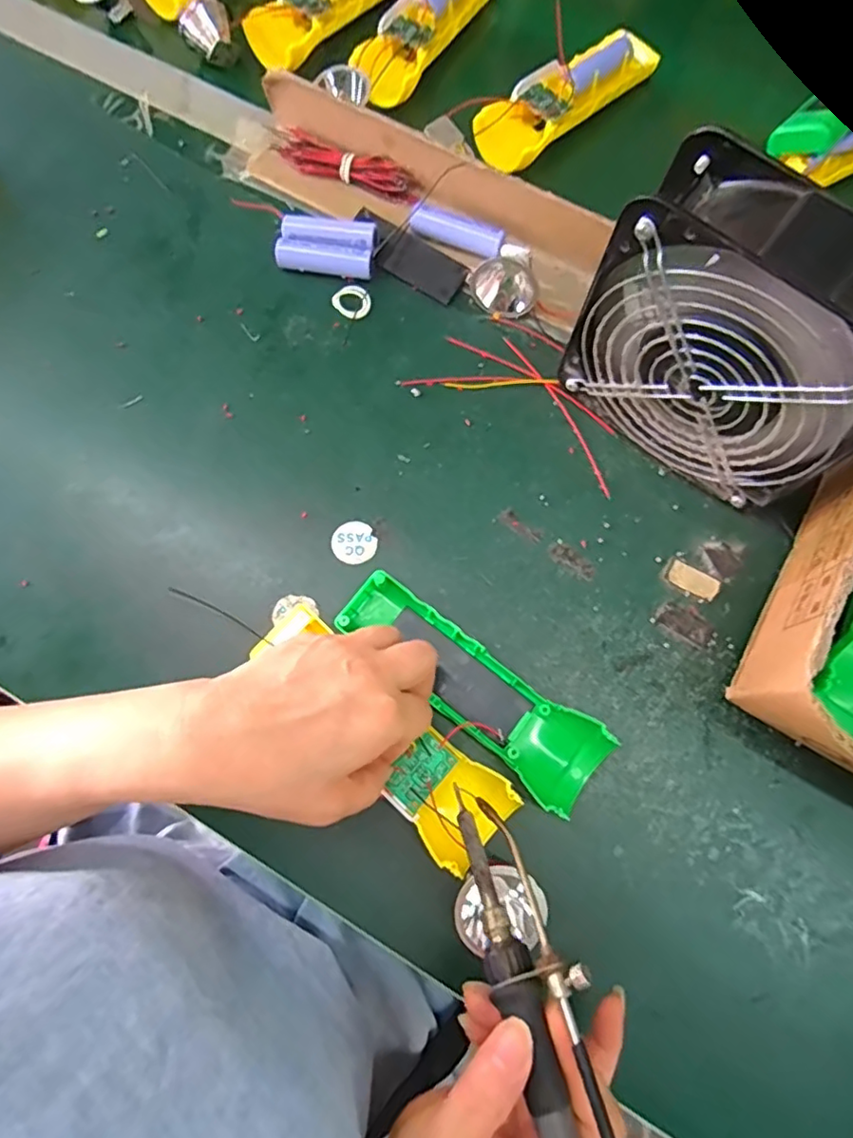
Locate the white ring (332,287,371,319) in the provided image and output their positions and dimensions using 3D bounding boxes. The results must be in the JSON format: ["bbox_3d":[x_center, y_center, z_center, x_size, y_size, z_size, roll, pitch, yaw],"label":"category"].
[{"bbox_3d":[-0.051,-0.184,0.407,0.025,0.004,0.025,0,76,1],"label":"white ring"}]

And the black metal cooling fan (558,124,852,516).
[{"bbox_3d":[0.159,-0.112,0.312,0.146,0.148,0.061,39,80,10],"label":"black metal cooling fan"}]

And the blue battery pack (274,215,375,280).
[{"bbox_3d":[-0.068,-0.221,0.406,0.064,0.018,0.033,7,76,3],"label":"blue battery pack"}]

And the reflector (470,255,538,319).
[{"bbox_3d":[0.051,-0.187,0.393,0.041,0.030,0.035,3,76,2],"label":"reflector"}]

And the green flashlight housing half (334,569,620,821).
[{"bbox_3d":[0.026,0.063,0.330,0.162,0.023,0.048,40,80,10],"label":"green flashlight housing half"}]

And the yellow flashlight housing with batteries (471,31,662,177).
[{"bbox_3d":[0.107,-0.357,0.446,0.157,0.027,0.047,-43,79,-9],"label":"yellow flashlight housing with batteries"}]

